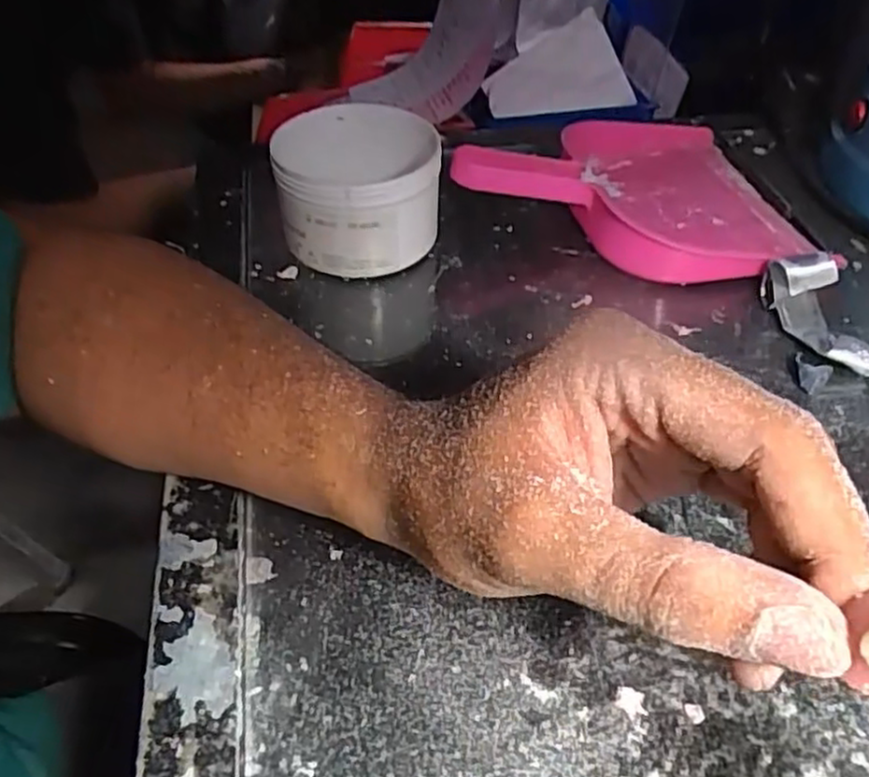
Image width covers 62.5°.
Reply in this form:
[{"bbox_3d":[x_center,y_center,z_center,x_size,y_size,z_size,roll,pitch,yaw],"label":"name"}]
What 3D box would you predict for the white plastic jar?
[{"bbox_3d":[-0.044,-0.115,0.415,0.087,0.063,0.098,-5,46,-5],"label":"white plastic jar"}]

